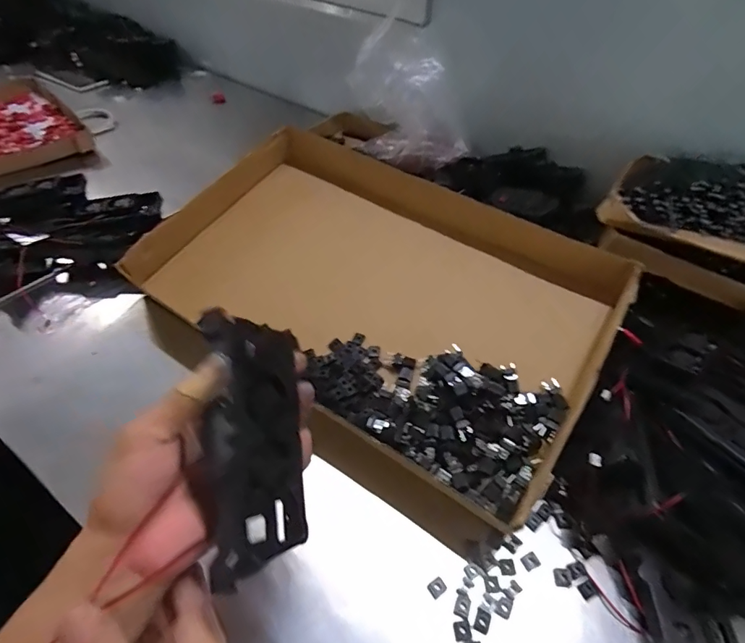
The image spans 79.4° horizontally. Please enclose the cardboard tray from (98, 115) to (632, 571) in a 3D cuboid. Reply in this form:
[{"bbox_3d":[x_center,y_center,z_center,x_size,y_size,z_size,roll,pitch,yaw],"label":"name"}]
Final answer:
[{"bbox_3d":[0.000,-0.035,0.525,0.495,0.110,0.368,33,52,25],"label":"cardboard tray"}]

